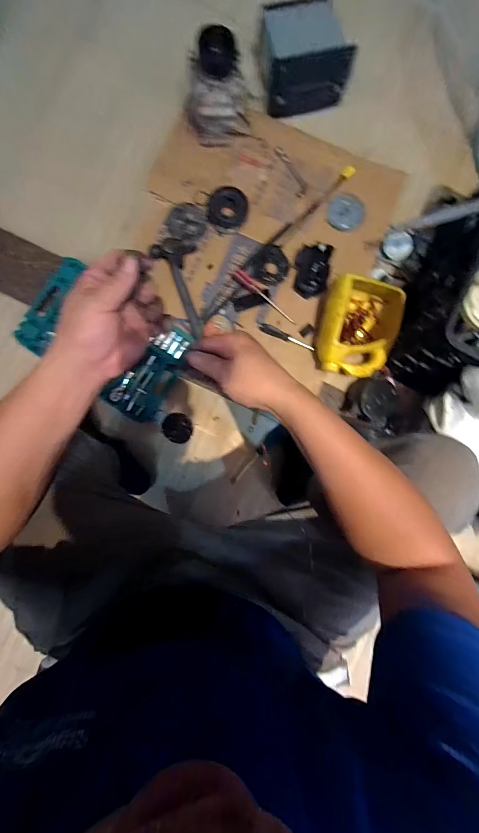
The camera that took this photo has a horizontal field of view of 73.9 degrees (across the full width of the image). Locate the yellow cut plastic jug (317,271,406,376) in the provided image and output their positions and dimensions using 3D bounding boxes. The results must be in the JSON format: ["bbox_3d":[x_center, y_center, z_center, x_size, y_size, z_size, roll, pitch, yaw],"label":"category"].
[{"bbox_3d":[0.295,-0.216,0.776,0.185,0.125,0.222,8,87,-3],"label":"yellow cut plastic jug"}]

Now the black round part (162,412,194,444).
[{"bbox_3d":[-0.156,0.029,0.807,0.075,0.014,0.071,0,87,-3],"label":"black round part"}]

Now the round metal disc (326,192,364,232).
[{"bbox_3d":[0.289,-0.551,0.861,0.096,0.011,0.099,0,87,-3],"label":"round metal disc"}]

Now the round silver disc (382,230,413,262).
[{"bbox_3d":[0.412,-0.447,0.833,0.071,0.018,0.066,36,123,4],"label":"round silver disc"}]

